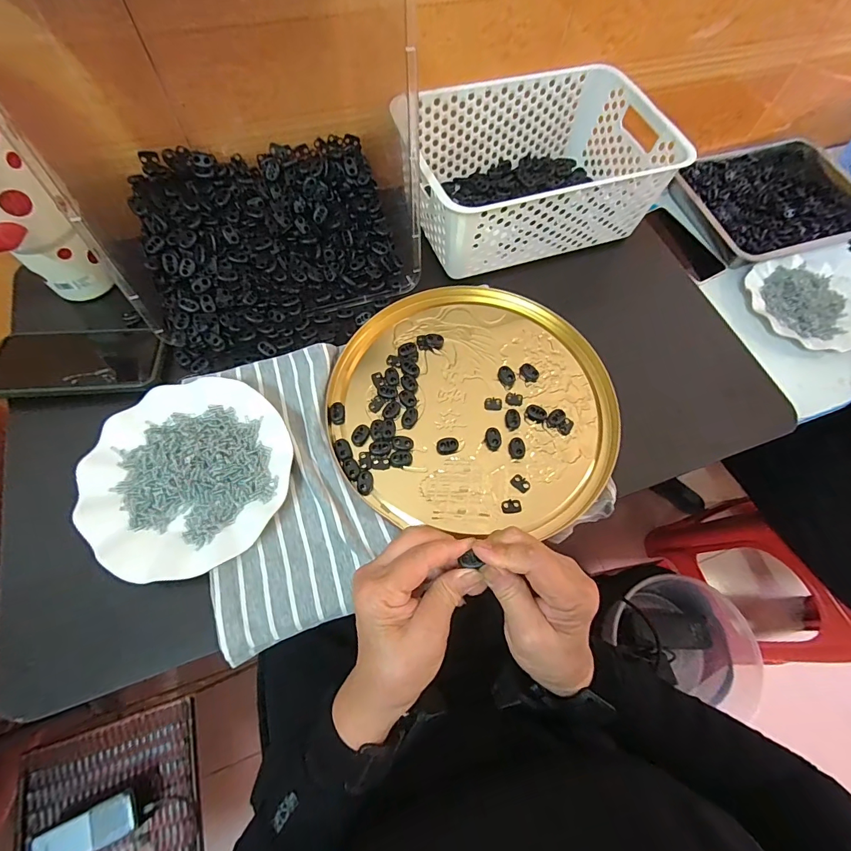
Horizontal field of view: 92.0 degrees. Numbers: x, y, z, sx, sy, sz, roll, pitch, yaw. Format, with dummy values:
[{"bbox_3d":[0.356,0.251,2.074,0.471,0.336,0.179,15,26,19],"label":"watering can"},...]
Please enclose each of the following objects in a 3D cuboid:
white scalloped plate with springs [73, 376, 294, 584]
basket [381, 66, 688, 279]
[{"bbox_3d":[-0.218,0.042,0.381,0.177,0.025,0.179,1,66,-3],"label":"white scalloped plate with springs"},{"bbox_3d":[0.128,-0.312,0.509,0.298,0.109,0.191,-18,69,-11],"label":"basket"}]

